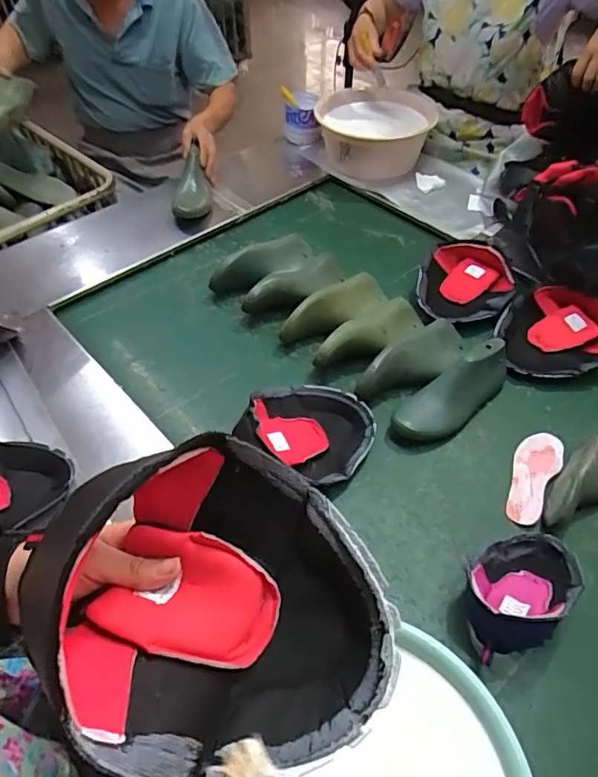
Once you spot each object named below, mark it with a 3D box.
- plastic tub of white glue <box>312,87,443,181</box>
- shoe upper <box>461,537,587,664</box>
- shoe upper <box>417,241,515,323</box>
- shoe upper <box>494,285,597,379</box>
[{"bbox_3d":[0.202,-0.694,1.406,0.296,0.150,0.292,1,49,-1],"label":"plastic tub of white glue"},{"bbox_3d":[0.287,0.245,0.649,0.178,0.086,0.118,-20,53,-18],"label":"shoe upper"},{"bbox_3d":[0.329,-0.205,1.028,0.172,0.064,0.217,12,50,8],"label":"shoe upper"},{"bbox_3d":[0.466,-0.102,0.950,0.180,0.079,0.188,1,49,-1],"label":"shoe upper"}]

